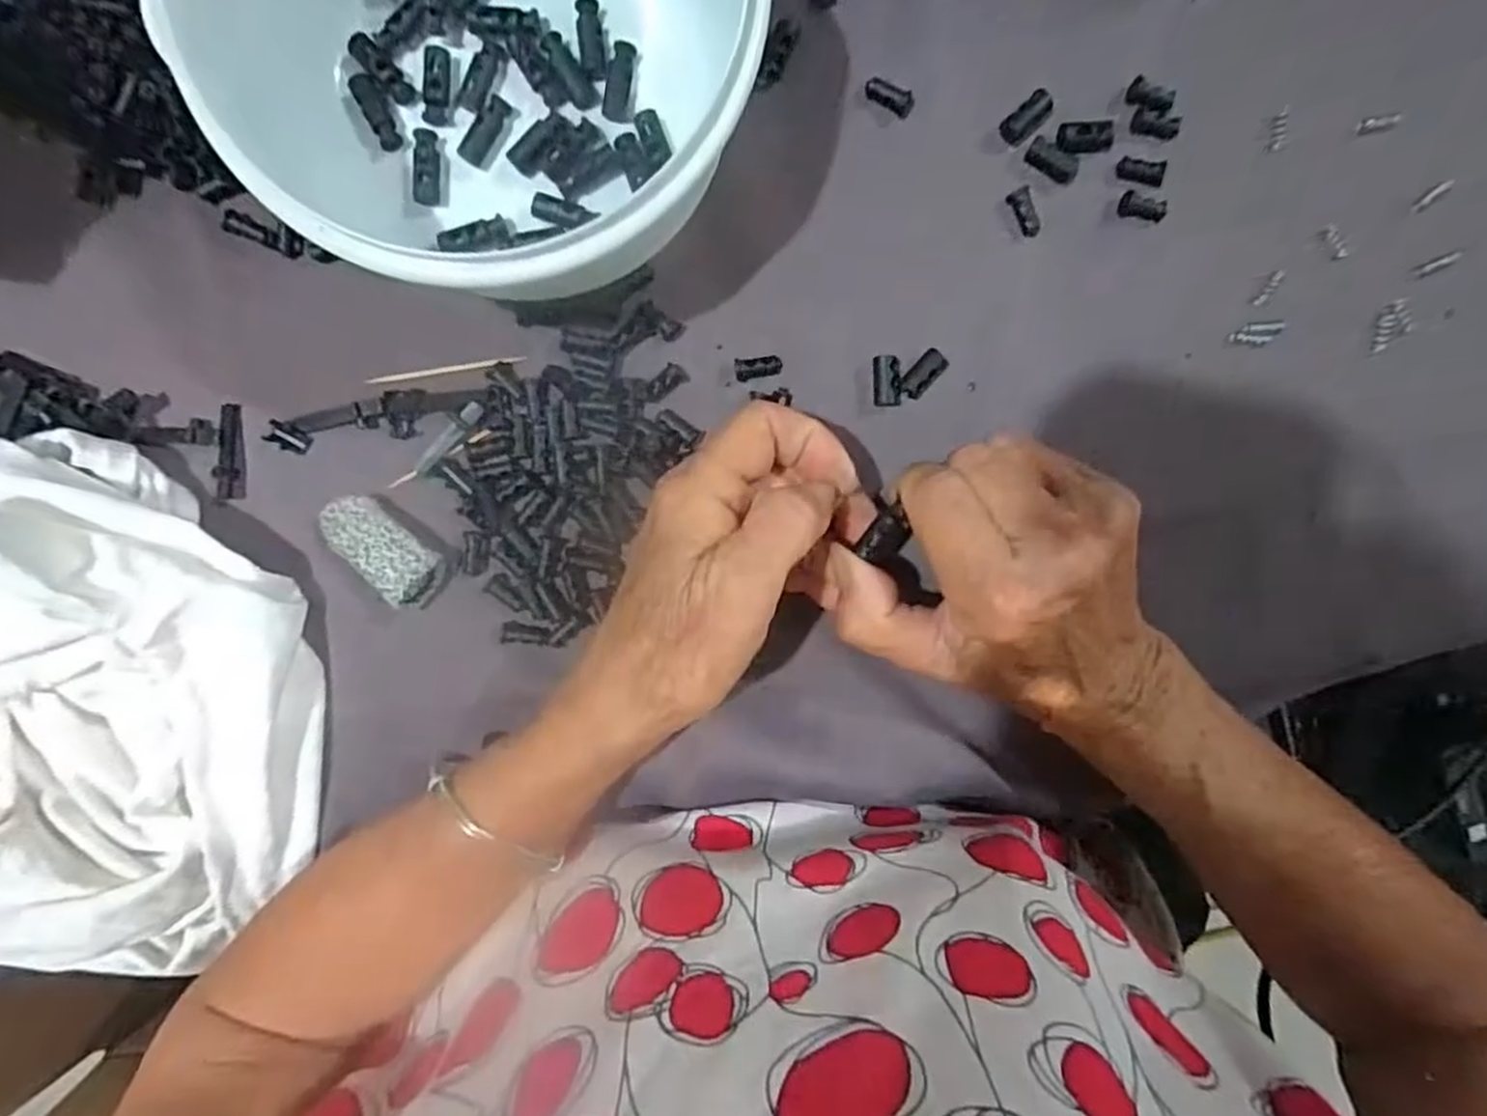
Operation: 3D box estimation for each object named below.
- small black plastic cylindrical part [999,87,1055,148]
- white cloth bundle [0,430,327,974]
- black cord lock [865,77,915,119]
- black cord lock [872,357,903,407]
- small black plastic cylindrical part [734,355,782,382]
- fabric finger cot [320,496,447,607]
[{"bbox_3d":[0.104,-0.161,0.270,0.020,0.004,0.010,-44,96,3],"label":"small black plastic cylindrical part"},{"bbox_3d":[-0.247,0.058,0.259,0.166,0.063,0.192,-1,96,-1],"label":"white cloth bundle"},{"bbox_3d":[0.053,-0.169,0.271,0.018,0.004,0.007,26,95,-4],"label":"black cord lock"},{"bbox_3d":[0.054,-0.067,0.281,0.010,0.007,0.019,-4,97,-1],"label":"black cord lock"},{"bbox_3d":[0.006,-0.072,0.280,0.018,0.006,0.008,-11,97,0],"label":"small black plastic cylindrical part"},{"bbox_3d":[-0.135,-0.004,0.277,0.045,0.016,0.025,38,94,-5],"label":"fabric finger cot"}]

